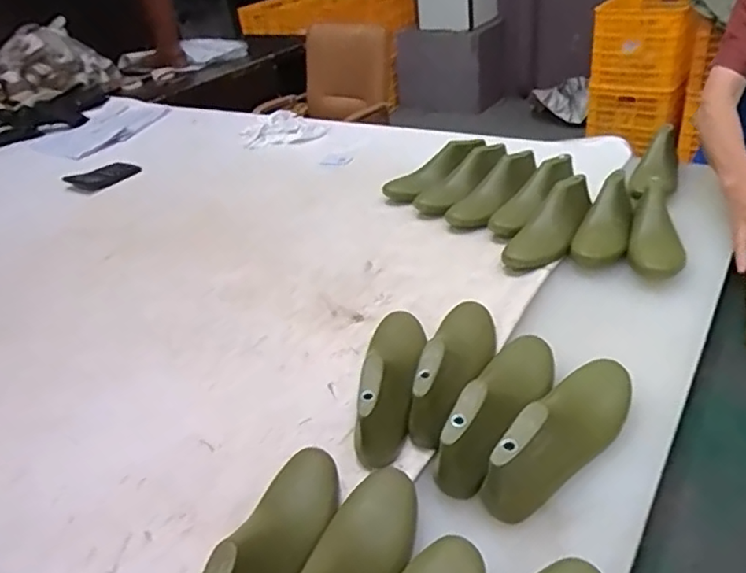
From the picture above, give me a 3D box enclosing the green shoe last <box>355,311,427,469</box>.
[{"bbox_3d":[0.026,0.100,0.752,0.074,0.086,0.241,-1,34,10],"label":"green shoe last"}]

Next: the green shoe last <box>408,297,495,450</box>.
[{"bbox_3d":[0.109,0.087,0.752,0.075,0.090,0.244,6,35,19],"label":"green shoe last"}]

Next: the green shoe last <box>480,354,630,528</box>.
[{"bbox_3d":[0.212,0.150,0.645,0.088,0.088,0.247,19,41,34],"label":"green shoe last"}]

